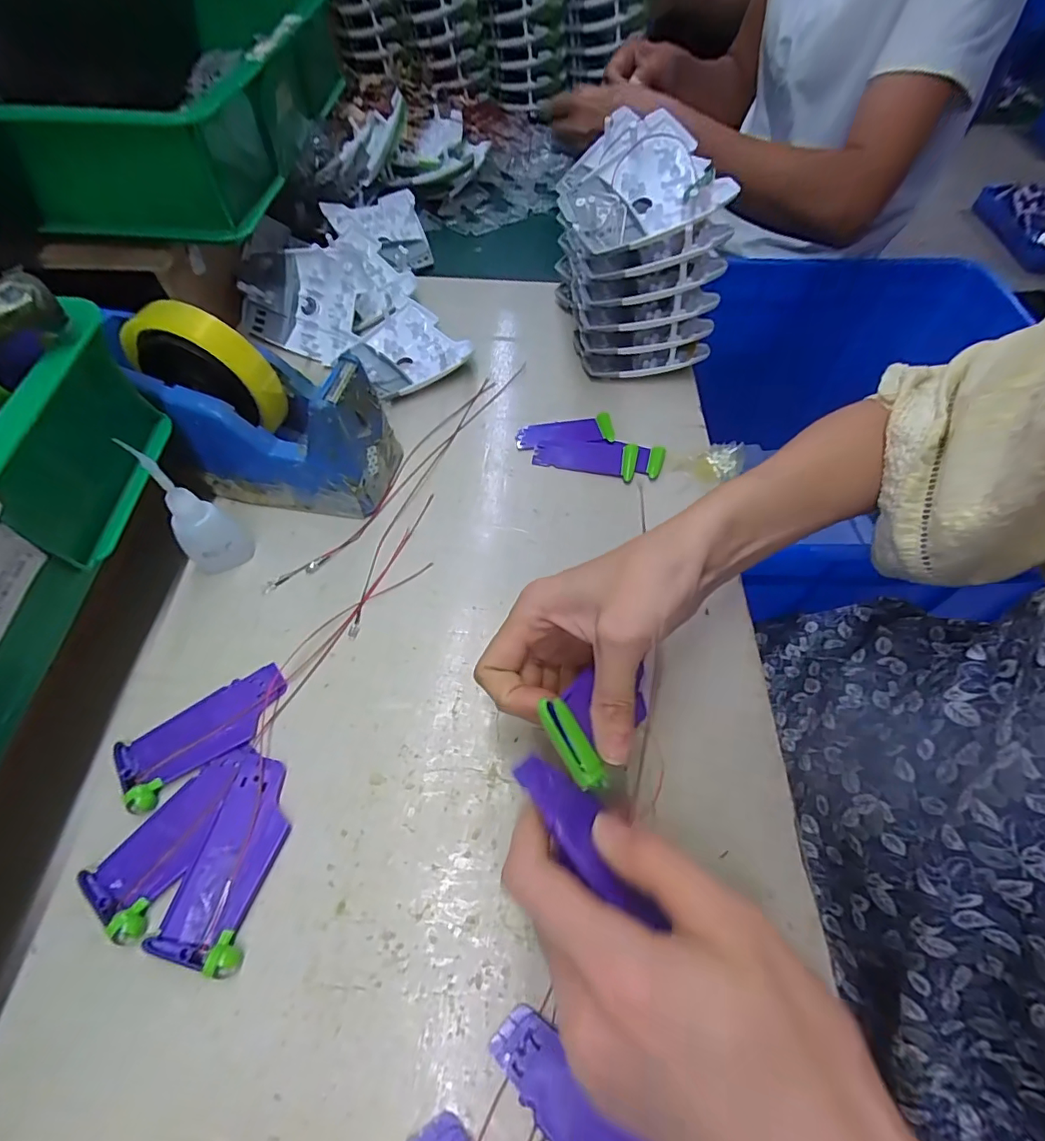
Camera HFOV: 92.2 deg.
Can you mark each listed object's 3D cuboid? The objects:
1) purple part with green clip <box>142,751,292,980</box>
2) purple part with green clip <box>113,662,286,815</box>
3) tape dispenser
[{"bbox_3d":[-0.142,0.143,0.252,0.041,0.008,0.089,14,59,5],"label":"purple part with green clip"},{"bbox_3d":[-0.177,0.090,0.283,0.088,0.007,0.039,-33,66,-20],"label":"purple part with green clip"},{"bbox_3d":[-0.190,-0.112,0.345,0.181,0.117,0.074,12,59,4],"label":"tape dispenser"}]

